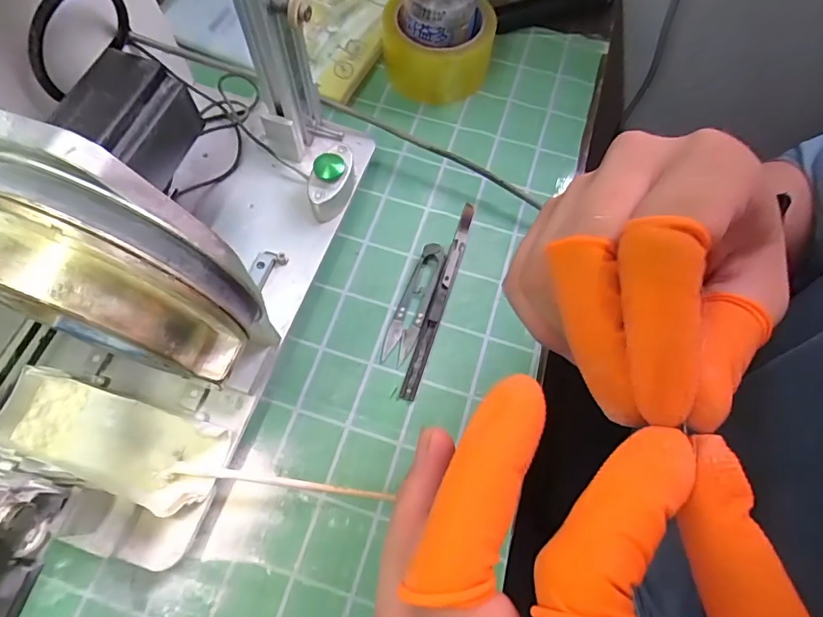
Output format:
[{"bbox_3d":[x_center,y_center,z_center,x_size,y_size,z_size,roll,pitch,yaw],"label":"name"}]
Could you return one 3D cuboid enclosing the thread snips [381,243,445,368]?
[{"bbox_3d":[0.003,-0.006,0.361,0.023,0.011,0.100,18,67,6],"label":"thread snips"}]

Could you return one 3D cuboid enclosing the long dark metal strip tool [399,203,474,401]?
[{"bbox_3d":[0.024,-0.011,0.365,0.011,0.007,0.172,18,67,6],"label":"long dark metal strip tool"}]

